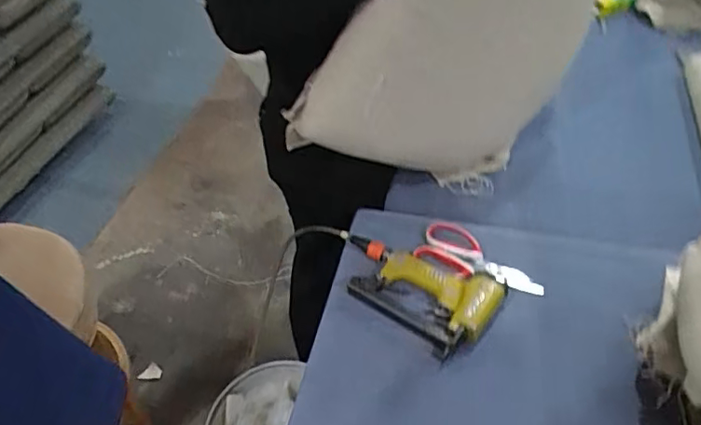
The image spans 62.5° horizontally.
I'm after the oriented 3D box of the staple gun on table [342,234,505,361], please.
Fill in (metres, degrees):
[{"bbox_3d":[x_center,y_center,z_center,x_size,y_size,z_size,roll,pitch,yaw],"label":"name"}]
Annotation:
[{"bbox_3d":[0.091,0.097,0.844,0.247,0.051,0.141,33,56,29],"label":"staple gun on table"}]

